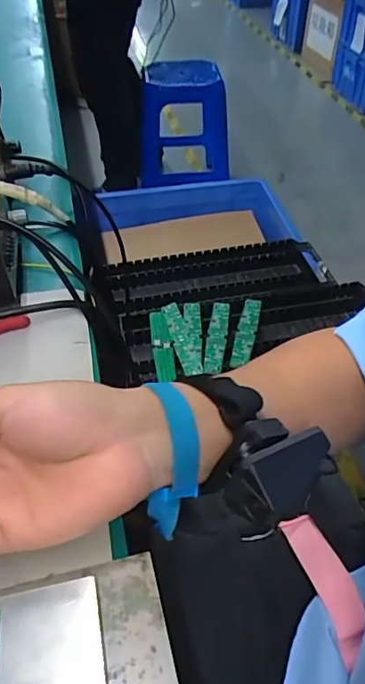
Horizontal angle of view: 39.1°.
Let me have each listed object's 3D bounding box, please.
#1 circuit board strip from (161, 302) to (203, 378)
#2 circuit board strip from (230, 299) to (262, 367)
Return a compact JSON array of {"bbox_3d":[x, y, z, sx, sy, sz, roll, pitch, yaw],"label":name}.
[{"bbox_3d":[-0.002,-0.008,0.745,0.027,0.011,0.137,-12,47,-13],"label":"circuit board strip"},{"bbox_3d":[0.096,-0.015,0.763,0.029,0.005,0.137,13,51,9],"label":"circuit board strip"}]

